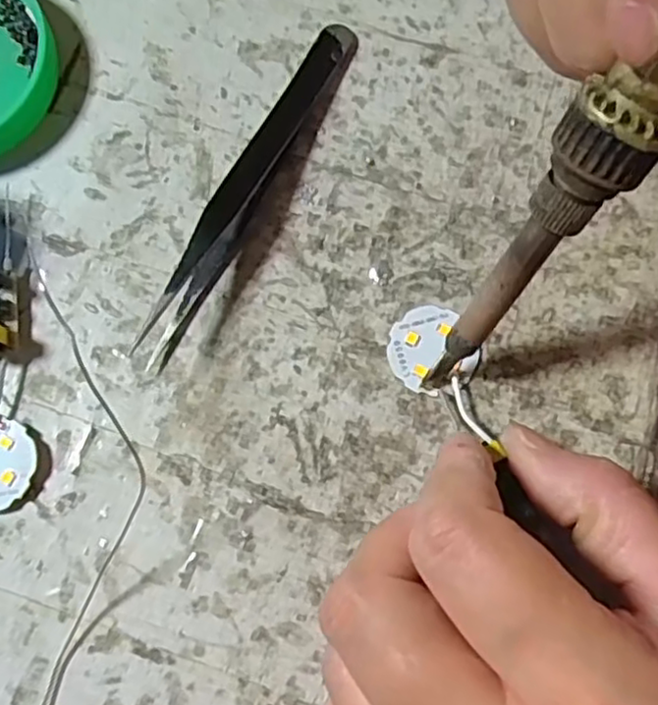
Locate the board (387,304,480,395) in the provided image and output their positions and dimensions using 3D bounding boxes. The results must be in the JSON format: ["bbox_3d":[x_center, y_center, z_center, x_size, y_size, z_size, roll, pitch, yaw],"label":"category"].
[{"bbox_3d":[0.027,-0.001,0.184,0.022,0.004,0.022,0,77,0],"label":"board"}]

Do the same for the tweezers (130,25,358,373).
[{"bbox_3d":[-0.023,-0.048,0.189,0.012,0.014,0.113,28,79,6],"label":"tweezers"}]

